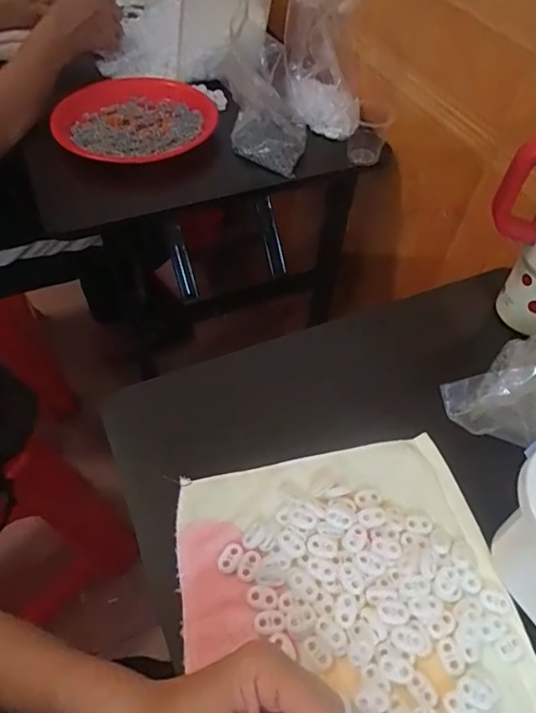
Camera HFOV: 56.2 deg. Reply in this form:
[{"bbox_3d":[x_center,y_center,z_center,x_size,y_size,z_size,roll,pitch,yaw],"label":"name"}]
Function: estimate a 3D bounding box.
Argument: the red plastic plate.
[{"bbox_3d":[-0.192,-0.358,0.757,0.235,0.035,0.228,1,53,-1],"label":"red plastic plate"}]

